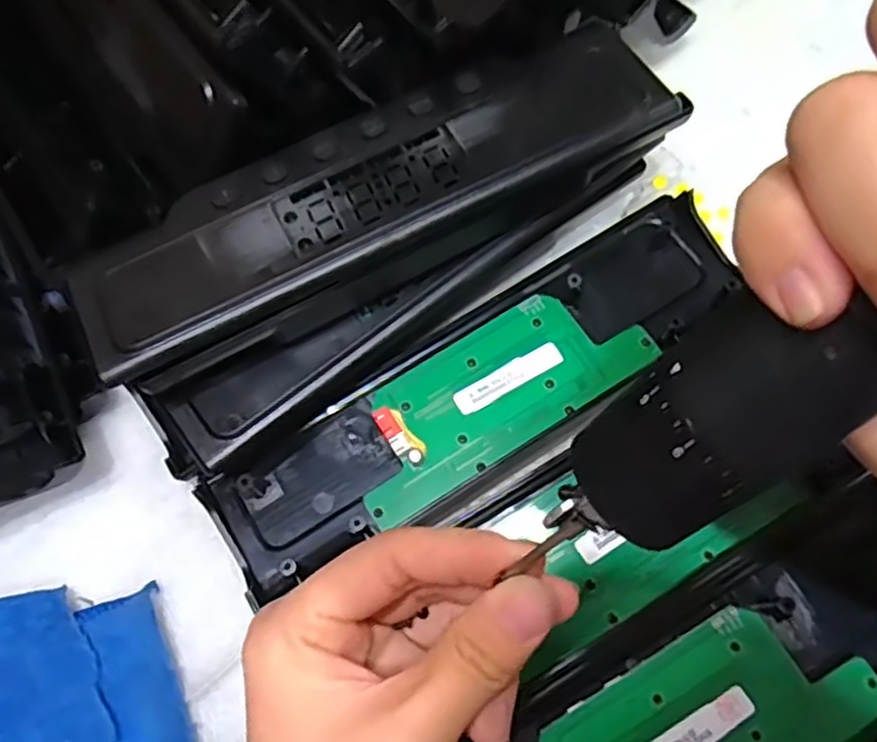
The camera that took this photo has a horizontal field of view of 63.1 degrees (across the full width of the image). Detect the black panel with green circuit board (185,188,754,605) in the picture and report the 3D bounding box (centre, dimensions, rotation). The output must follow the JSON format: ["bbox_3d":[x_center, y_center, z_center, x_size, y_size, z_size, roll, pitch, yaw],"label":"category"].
[{"bbox_3d":[0.022,0.006,0.308,0.246,0.032,0.075,-33,68,-9],"label":"black panel with green circuit board"}]

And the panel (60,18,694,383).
[{"bbox_3d":[-0.024,-0.075,0.280,0.240,0.023,0.065,-26,67,-12],"label":"panel"}]

